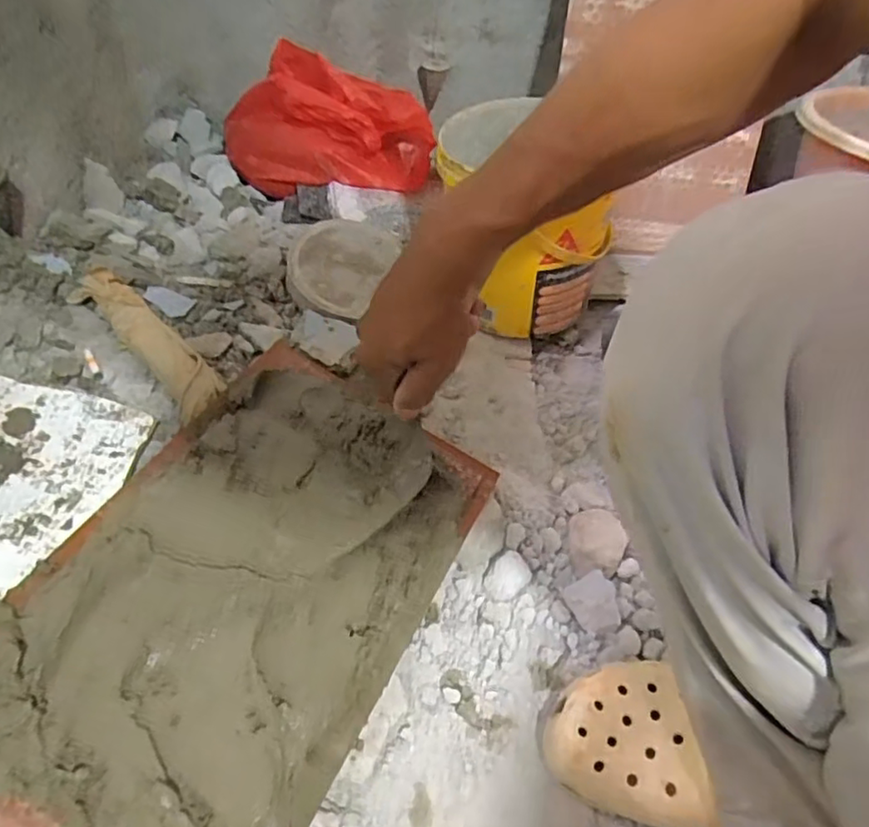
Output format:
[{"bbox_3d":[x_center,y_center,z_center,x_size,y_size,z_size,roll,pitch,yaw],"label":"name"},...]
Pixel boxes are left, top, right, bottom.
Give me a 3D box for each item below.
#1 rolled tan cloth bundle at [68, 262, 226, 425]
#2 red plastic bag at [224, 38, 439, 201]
[{"bbox_3d":[-0.270,-0.066,0.593,0.203,0.052,0.058,37,56,22],"label":"rolled tan cloth bundle"},{"bbox_3d":[-0.144,-0.376,0.810,0.282,0.156,0.079,8,50,0],"label":"red plastic bag"}]

